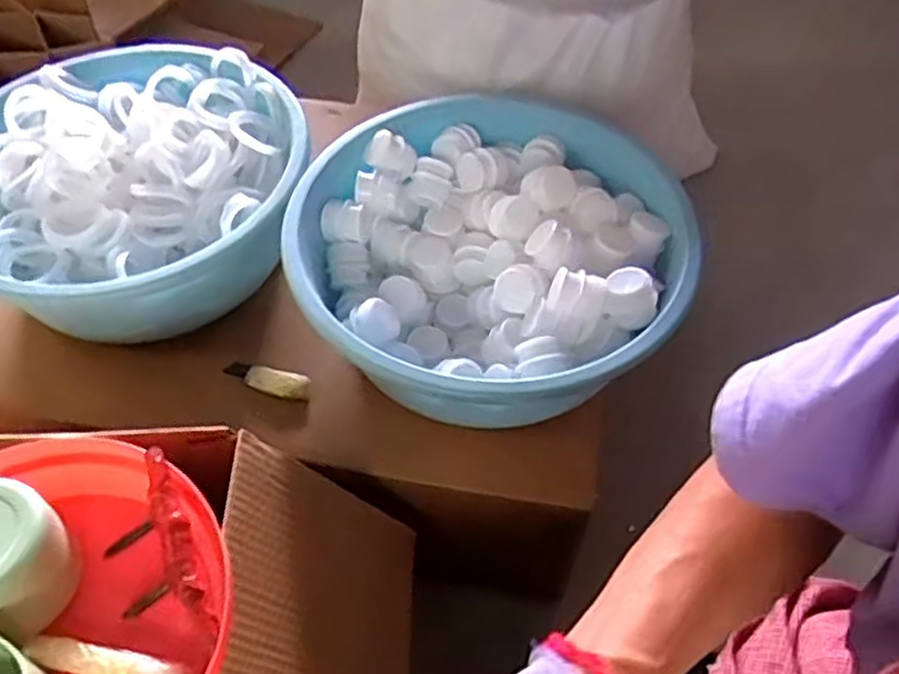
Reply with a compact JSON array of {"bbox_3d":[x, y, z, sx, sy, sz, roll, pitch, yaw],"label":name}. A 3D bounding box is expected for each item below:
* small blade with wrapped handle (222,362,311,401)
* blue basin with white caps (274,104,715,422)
[{"bbox_3d":[-0.185,0.043,0.747,0.093,0.016,0.031,13,55,10],"label":"small blade with wrapped handle"},{"bbox_3d":[0.053,-0.100,0.765,0.388,0.115,0.403,0,53,0],"label":"blue basin with white caps"}]

